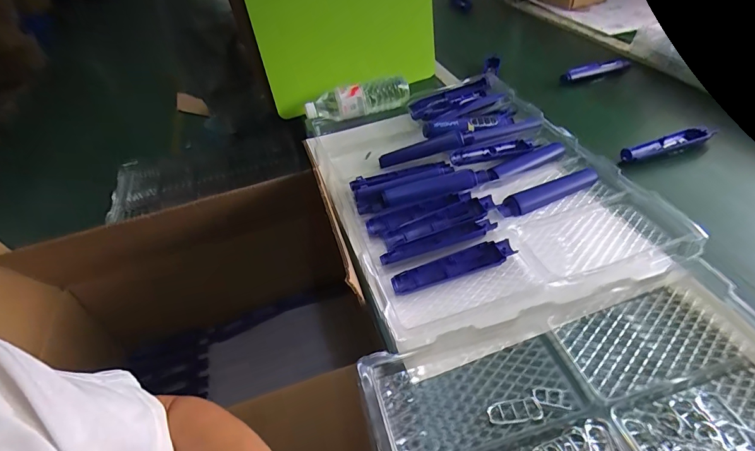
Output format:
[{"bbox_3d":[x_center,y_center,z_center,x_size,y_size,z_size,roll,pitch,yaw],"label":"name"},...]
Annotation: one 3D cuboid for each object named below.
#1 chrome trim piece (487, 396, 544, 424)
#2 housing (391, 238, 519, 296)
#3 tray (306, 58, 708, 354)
[{"bbox_3d":[0.135,0.183,0.395,0.052,0.007,0.021,-9,44,-2],"label":"chrome trim piece"},{"bbox_3d":[0.099,0.052,0.521,0.165,0.013,0.035,-18,45,-11],"label":"housing"},{"bbox_3d":[0.142,-0.072,0.671,0.451,0.066,0.554,-14,44,-6],"label":"tray"}]

